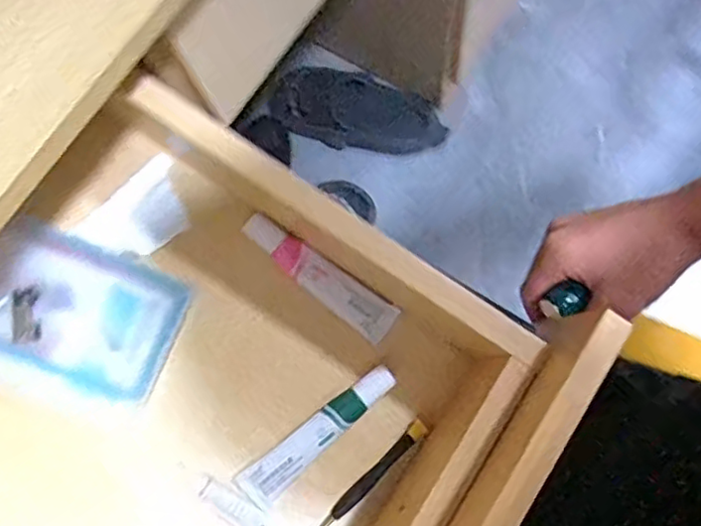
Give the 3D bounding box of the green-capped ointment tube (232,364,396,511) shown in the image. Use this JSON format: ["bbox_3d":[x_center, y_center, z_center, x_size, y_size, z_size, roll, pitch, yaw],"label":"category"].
[{"bbox_3d":[-0.019,0.112,0.423,0.118,0.014,0.025,-38,74,-4],"label":"green-capped ointment tube"}]

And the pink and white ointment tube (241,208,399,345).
[{"bbox_3d":[-0.020,0.007,0.439,0.115,0.019,0.028,37,80,7],"label":"pink and white ointment tube"}]

